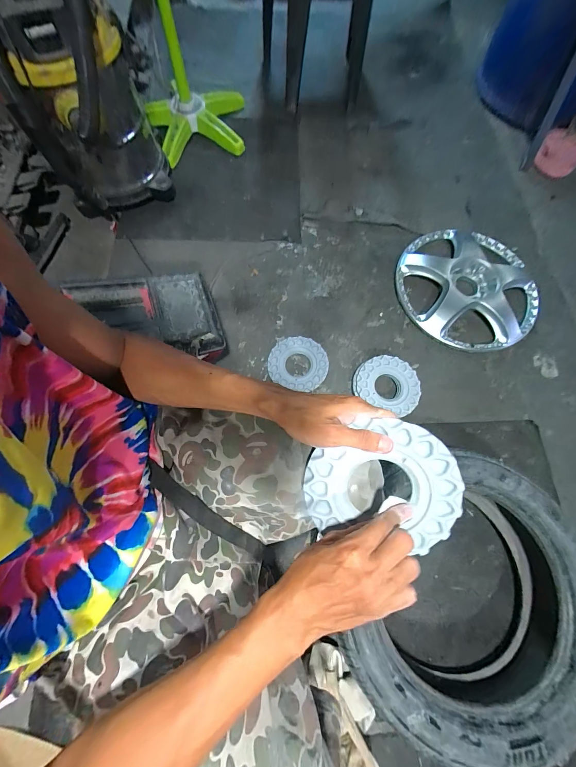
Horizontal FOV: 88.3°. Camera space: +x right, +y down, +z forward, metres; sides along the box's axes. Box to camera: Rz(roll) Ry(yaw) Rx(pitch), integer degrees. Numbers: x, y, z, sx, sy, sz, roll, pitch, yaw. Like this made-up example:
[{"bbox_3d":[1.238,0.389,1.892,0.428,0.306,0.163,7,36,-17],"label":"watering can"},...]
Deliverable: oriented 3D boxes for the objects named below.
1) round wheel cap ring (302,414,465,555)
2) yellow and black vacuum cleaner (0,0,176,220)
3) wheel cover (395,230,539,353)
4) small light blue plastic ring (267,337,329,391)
[{"bbox_3d":[0.106,0.111,0.336,0.164,0.022,0.146,14,101,6],"label":"round wheel cap ring"},{"bbox_3d":[-0.540,-0.727,0.811,0.299,0.482,0.319,-18,72,-8],"label":"yellow and black vacuum cleaner"},{"bbox_3d":[0.553,-0.303,0.910,0.399,0.080,0.417,-16,72,-8],"label":"wheel cover"},{"bbox_3d":[0.029,-0.059,0.838,0.165,0.027,0.151,1,70,-2],"label":"small light blue plastic ring"}]

